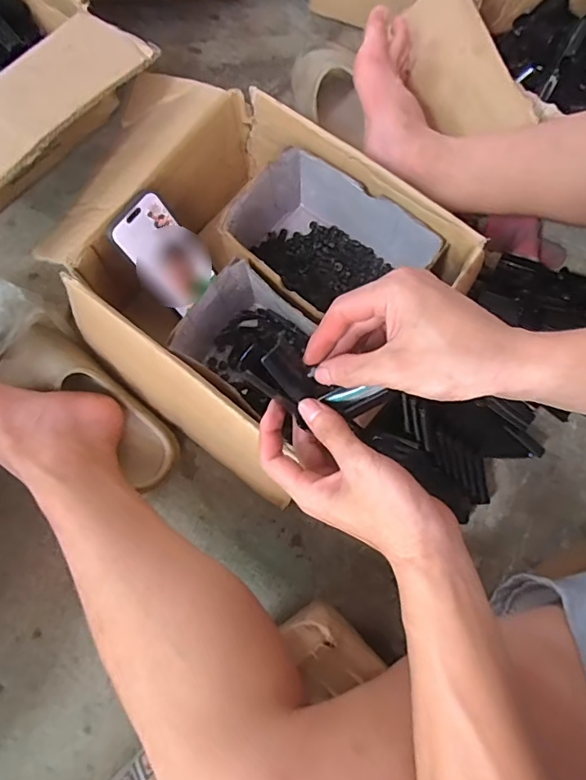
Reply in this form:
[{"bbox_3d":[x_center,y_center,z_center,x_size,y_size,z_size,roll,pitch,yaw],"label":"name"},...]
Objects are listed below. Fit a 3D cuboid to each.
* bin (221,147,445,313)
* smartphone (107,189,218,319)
[{"bbox_3d":[0.037,-0.155,0.561,0.210,0.099,0.143,38,77,10],"label":"bin"},{"bbox_3d":[-0.139,-0.148,0.536,0.069,0.128,0.010,-49,51,-9],"label":"smartphone"}]

